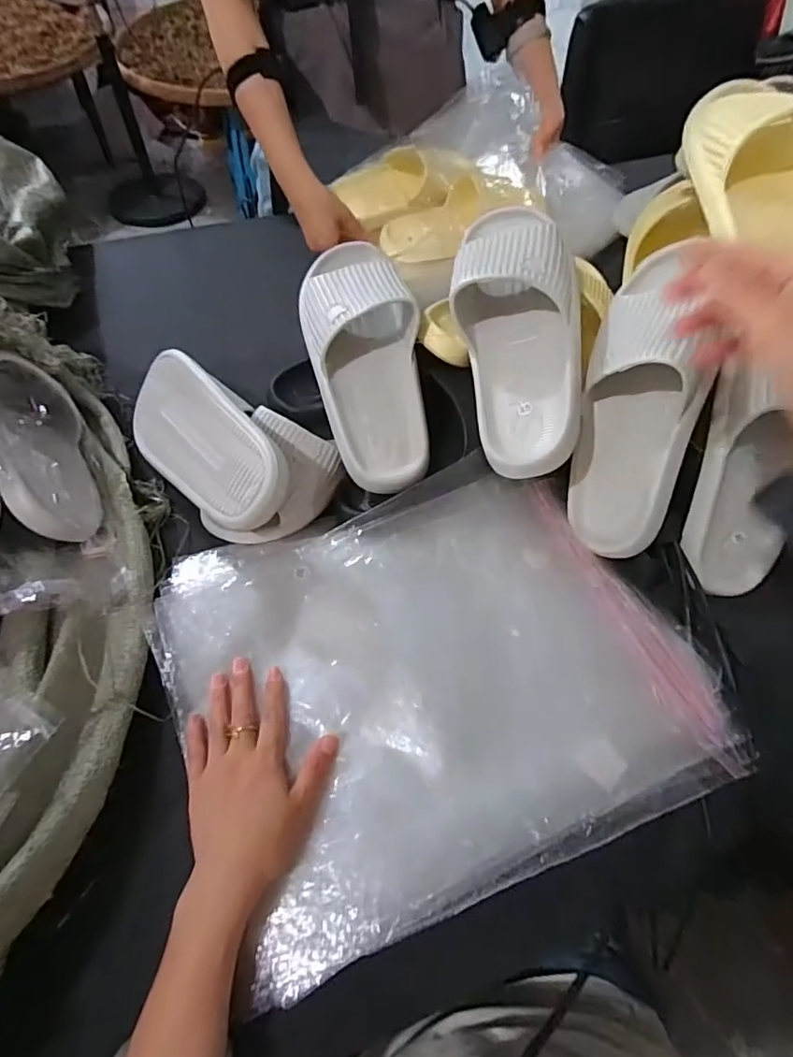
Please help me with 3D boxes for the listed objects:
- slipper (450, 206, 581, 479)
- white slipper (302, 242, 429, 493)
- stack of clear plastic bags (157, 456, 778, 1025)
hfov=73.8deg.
[{"bbox_3d":[0.114,-0.189,0.496,0.116,0.071,0.287,-4,78,-3],"label":"slipper"},{"bbox_3d":[-0.031,-0.175,0.533,0.106,0.067,0.278,-10,79,-7],"label":"white slipper"},{"bbox_3d":[0.033,0.105,0.437,0.399,0.038,0.322,-19,60,-12],"label":"stack of clear plastic bags"}]

